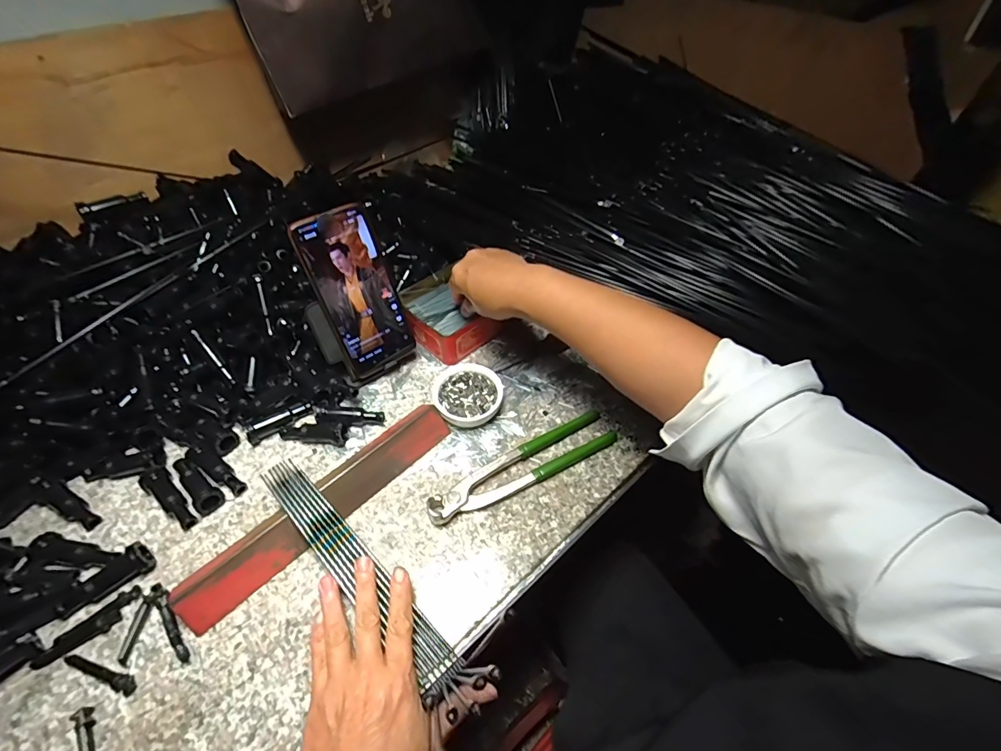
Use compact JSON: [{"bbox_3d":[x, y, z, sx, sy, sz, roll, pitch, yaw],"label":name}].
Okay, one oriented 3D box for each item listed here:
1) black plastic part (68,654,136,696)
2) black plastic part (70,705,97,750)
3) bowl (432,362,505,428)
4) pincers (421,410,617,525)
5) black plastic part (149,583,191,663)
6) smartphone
[{"bbox_3d":[-0.291,0.217,0.327,0.060,0.004,0.011,12,52,9],"label":"black plastic part"},{"bbox_3d":[-0.273,0.249,0.297,0.013,0.004,0.059,-32,58,-24],"label":"black plastic part"},{"bbox_3d":[-0.035,0.019,0.483,0.070,0.024,0.074,0,51,0],"label":"bowl"},{"bbox_3d":[0.023,0.087,0.436,0.198,0.017,0.041,-24,55,-19],"label":"pincers"},{"bbox_3d":[-0.256,0.189,0.347,0.012,0.012,0.068,-36,59,-26],"label":"black plastic part"},{"bbox_3d":[-0.146,-0.084,0.463,0.078,0.163,0.006,-32,33,-24],"label":"smartphone"}]

